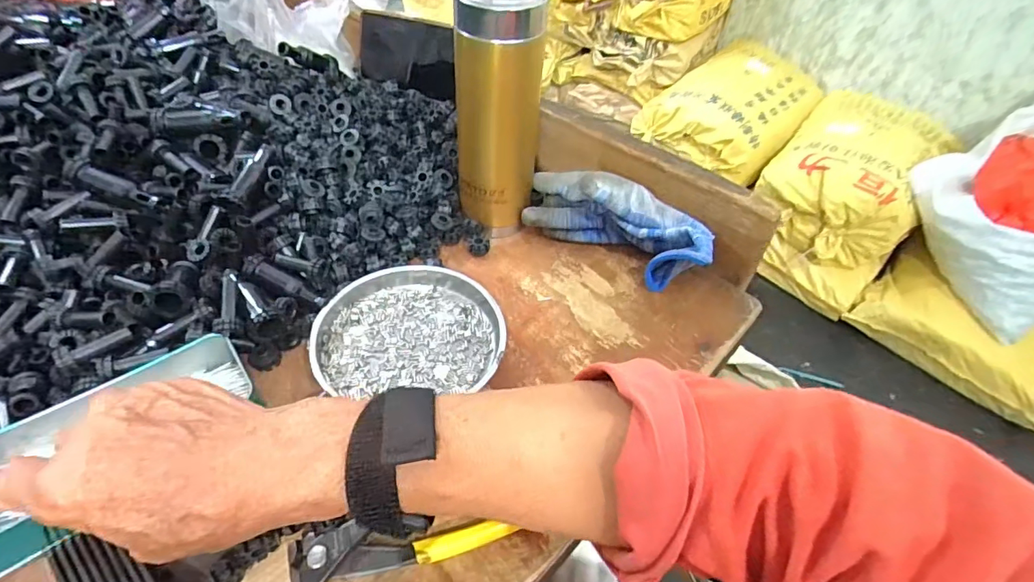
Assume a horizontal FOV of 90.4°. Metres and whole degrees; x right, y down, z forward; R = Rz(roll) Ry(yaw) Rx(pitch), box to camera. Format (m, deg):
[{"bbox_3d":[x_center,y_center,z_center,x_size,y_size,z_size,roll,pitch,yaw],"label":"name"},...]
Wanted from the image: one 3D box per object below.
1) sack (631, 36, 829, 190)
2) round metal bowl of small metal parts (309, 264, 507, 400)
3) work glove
[{"bbox_3d":[0.664,-0.575,1.573,0.406,0.225,0.522,33,54,23],"label":"sack"},{"bbox_3d":[-0.076,0.022,0.375,0.128,0.021,0.113,1,48,-3],"label":"round metal bowl of small metal parts"},{"bbox_3d":[0.082,-0.057,0.426,0.156,0.066,0.051,27,51,19],"label":"work glove"}]

